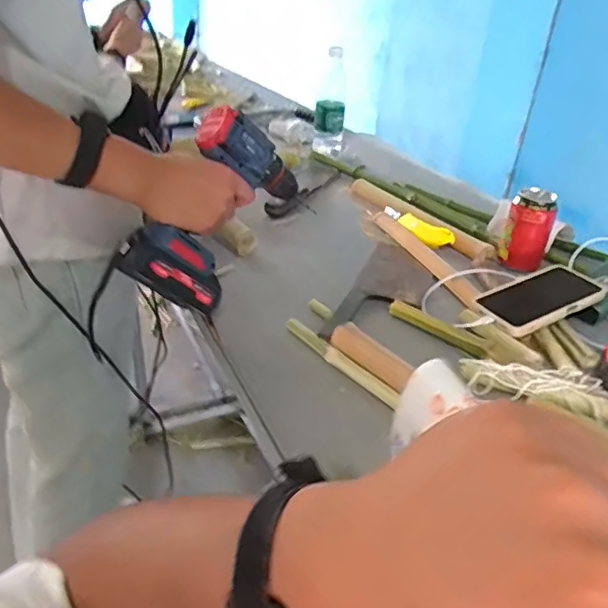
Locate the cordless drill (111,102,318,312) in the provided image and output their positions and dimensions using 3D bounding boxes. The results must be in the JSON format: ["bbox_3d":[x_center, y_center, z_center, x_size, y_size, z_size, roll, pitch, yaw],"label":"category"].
[{"bbox_3d":[-0.097,-0.101,0.669,0.072,0.169,0.241,25,68,30],"label":"cordless drill"}]

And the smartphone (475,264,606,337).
[{"bbox_3d":[0.309,-0.011,0.740,0.181,0.011,0.088,-20,38,-24],"label":"smartphone"}]

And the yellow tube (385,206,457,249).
[{"bbox_3d":[0.190,-0.134,0.960,0.040,0.021,0.168,-11,34,-23],"label":"yellow tube"}]

